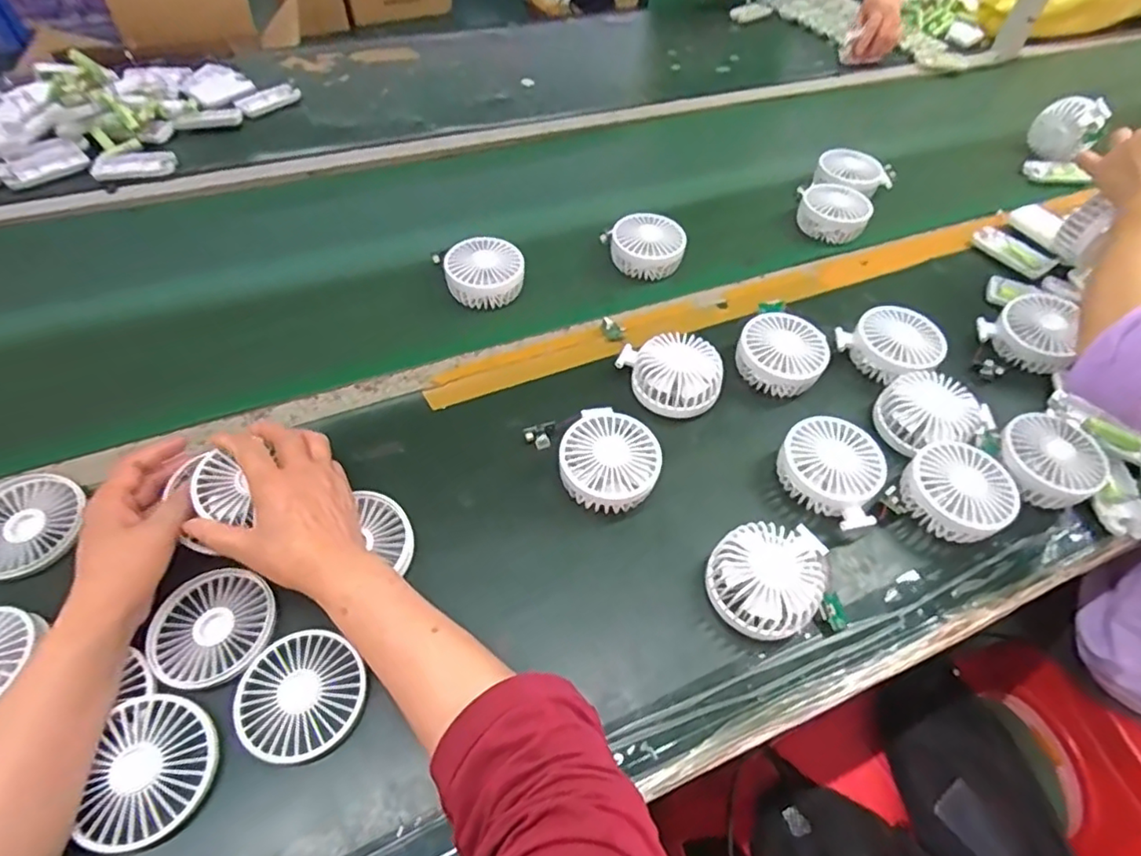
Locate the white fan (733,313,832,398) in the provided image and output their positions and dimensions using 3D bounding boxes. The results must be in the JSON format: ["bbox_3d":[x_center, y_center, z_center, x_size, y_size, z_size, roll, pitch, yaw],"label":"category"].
[{"bbox_3d":[0.221,-0.075,0.636,0.087,0.044,0.077,31,57,19],"label":"white fan"}]

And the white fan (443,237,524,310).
[{"bbox_3d":[-0.102,-0.180,0.700,0.093,0.047,0.088,-5,53,-8],"label":"white fan"}]

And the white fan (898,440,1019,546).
[{"bbox_3d":[0.346,0.058,0.545,0.079,0.044,0.089,-23,57,-20],"label":"white fan"}]

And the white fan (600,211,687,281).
[{"bbox_3d":[0.093,-0.228,0.751,0.091,0.042,0.094,-3,53,-6],"label":"white fan"}]

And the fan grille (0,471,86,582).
[{"bbox_3d":[-0.449,0.082,0.498,0.085,0.019,0.094,-36,62,-27],"label":"fan grille"}]

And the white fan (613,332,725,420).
[{"bbox_3d":[0.099,-0.055,0.610,0.105,0.043,0.080,15,53,7],"label":"white fan"}]

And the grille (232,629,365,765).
[{"bbox_3d":[-0.195,0.189,0.432,0.083,0.006,0.080,40,60,24],"label":"grille"}]

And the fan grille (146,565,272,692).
[{"bbox_3d":[-0.269,0.152,0.459,0.085,0.019,0.085,1,52,-2],"label":"fan grille"}]

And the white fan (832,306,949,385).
[{"bbox_3d":[0.341,-0.089,0.646,0.076,0.044,0.098,-34,60,-25],"label":"white fan"}]

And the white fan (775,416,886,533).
[{"bbox_3d":[0.240,0.040,0.557,0.092,0.046,0.084,33,57,20],"label":"white fan"}]

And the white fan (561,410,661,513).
[{"bbox_3d":[0.036,0.029,0.549,0.089,0.041,0.095,15,53,8],"label":"white fan"}]

